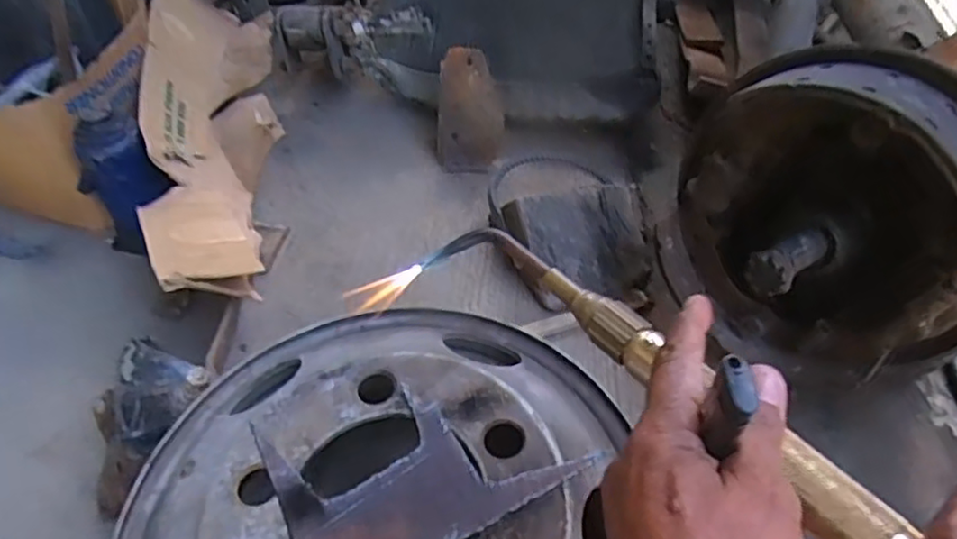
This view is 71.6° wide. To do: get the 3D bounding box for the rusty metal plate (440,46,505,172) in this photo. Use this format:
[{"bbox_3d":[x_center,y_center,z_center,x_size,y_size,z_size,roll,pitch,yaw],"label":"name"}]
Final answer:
[{"bbox_3d":[-0.011,-0.267,1.120,0.105,0.199,0.012,-2,27,-3],"label":"rusty metal plate"}]

